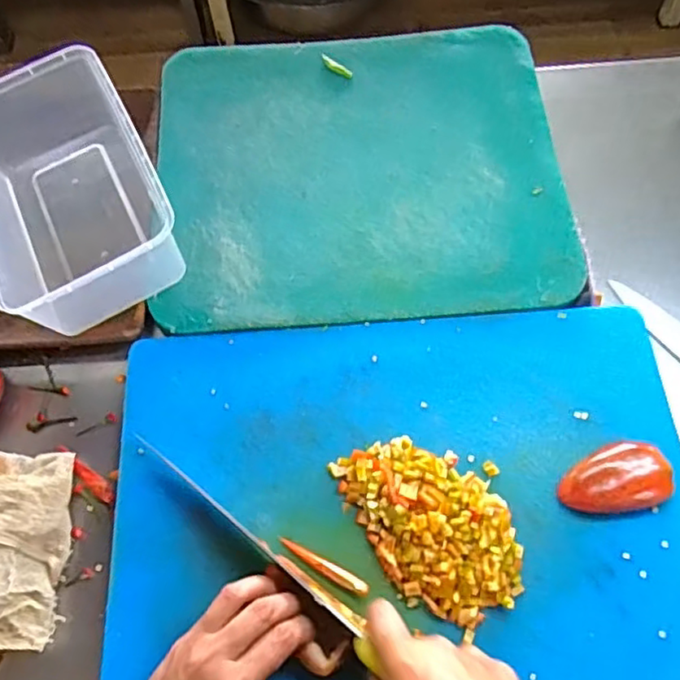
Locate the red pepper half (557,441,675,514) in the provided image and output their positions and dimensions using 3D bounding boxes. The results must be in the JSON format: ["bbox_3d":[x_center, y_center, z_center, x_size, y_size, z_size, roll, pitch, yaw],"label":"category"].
[{"bbox_3d":[0.210,0.105,0.480,0.079,0.033,0.051,-10,65,-4],"label":"red pepper half"}]

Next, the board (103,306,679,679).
[{"bbox_3d":[0.052,0.116,0.482,0.441,0.027,0.295,-4,65,0],"label":"board"}]

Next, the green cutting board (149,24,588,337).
[{"bbox_3d":[0.018,-0.175,0.617,0.379,0.018,0.345,-5,66,-2],"label":"green cutting board"}]

